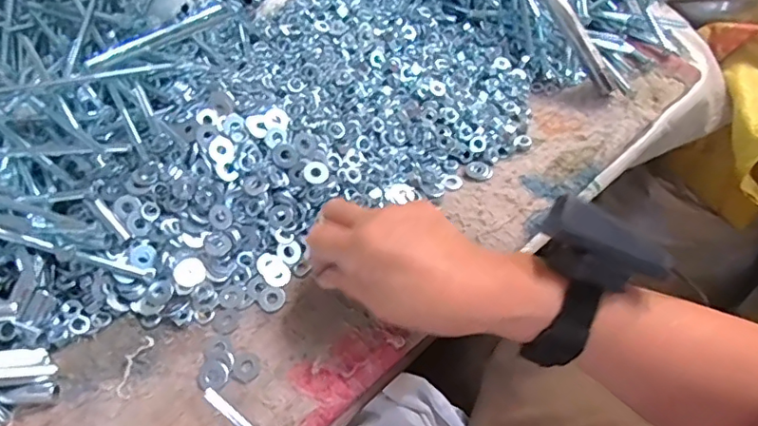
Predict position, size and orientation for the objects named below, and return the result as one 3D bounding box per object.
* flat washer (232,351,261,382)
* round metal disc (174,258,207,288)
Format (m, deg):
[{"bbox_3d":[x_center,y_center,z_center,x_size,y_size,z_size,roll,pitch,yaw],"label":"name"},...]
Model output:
[{"bbox_3d":[-0.087,0.099,0.353,0.018,0.004,0.021,-5,53,-8],"label":"flat washer"},{"bbox_3d":[-0.137,0.043,0.391,0.021,0.004,0.020,3,72,-8],"label":"round metal disc"}]

